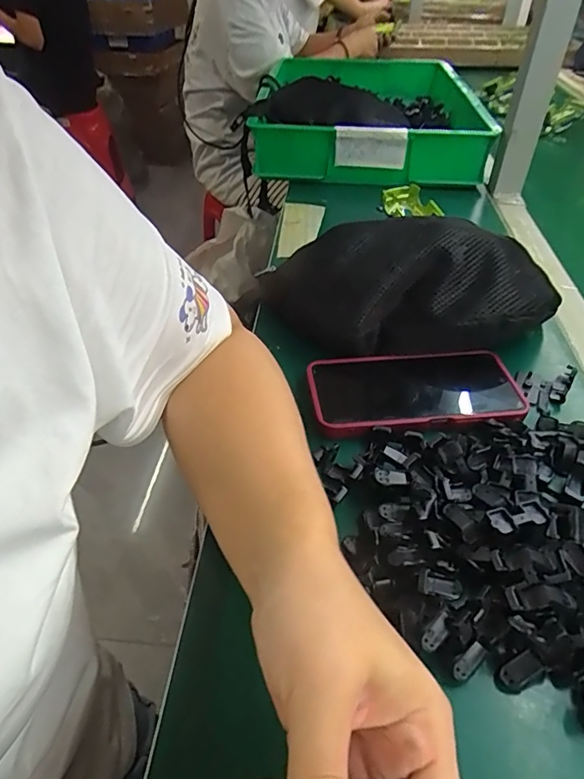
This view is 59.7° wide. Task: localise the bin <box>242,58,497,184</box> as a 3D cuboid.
[{"bbox_3d":[0.134,-0.508,0.921,0.347,0.091,0.526,4,42,3],"label":"bin"}]

